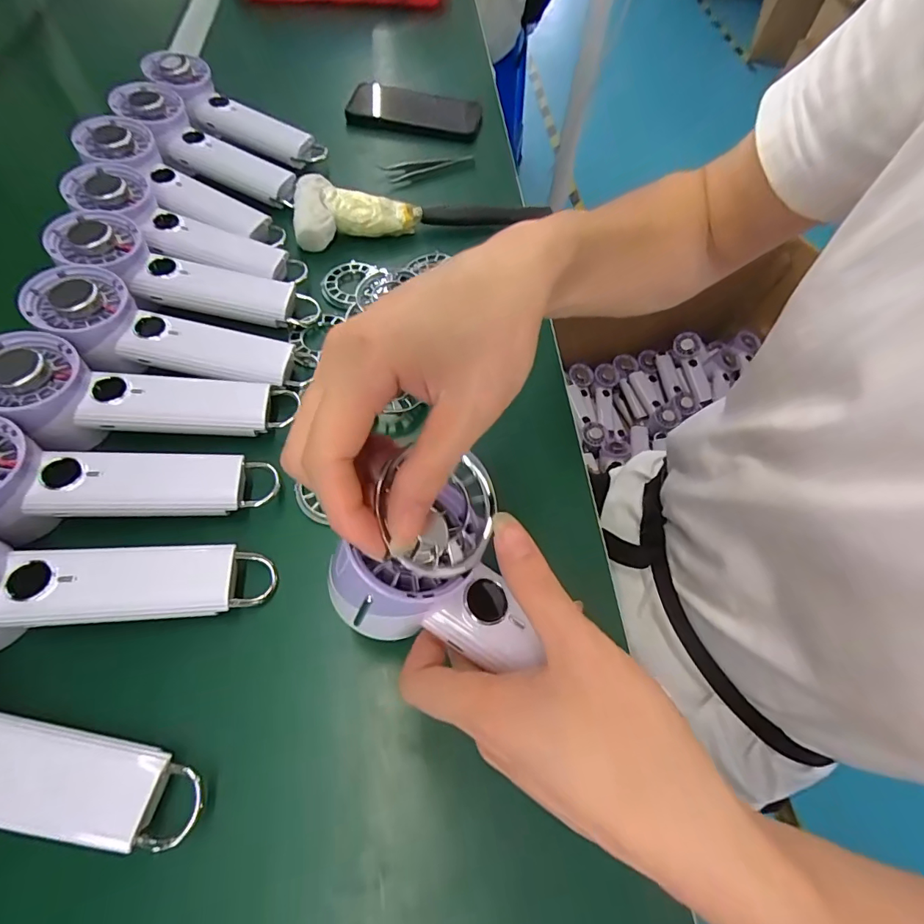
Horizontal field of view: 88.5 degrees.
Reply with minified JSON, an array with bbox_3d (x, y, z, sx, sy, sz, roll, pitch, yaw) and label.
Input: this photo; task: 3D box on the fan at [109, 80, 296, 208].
[{"bbox_3d":[-0.254,-0.314,0.473,0.177,0.043,0.068,27,61,-14],"label":"fan"}]

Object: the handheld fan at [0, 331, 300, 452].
[{"bbox_3d":[-0.220,-0.041,0.331,0.195,0.049,0.064,5,60,-17],"label":"handheld fan"}]

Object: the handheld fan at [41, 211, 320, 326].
[{"bbox_3d":[-0.219,-0.149,0.386,0.189,0.031,0.057,15,59,-16],"label":"handheld fan"}]

